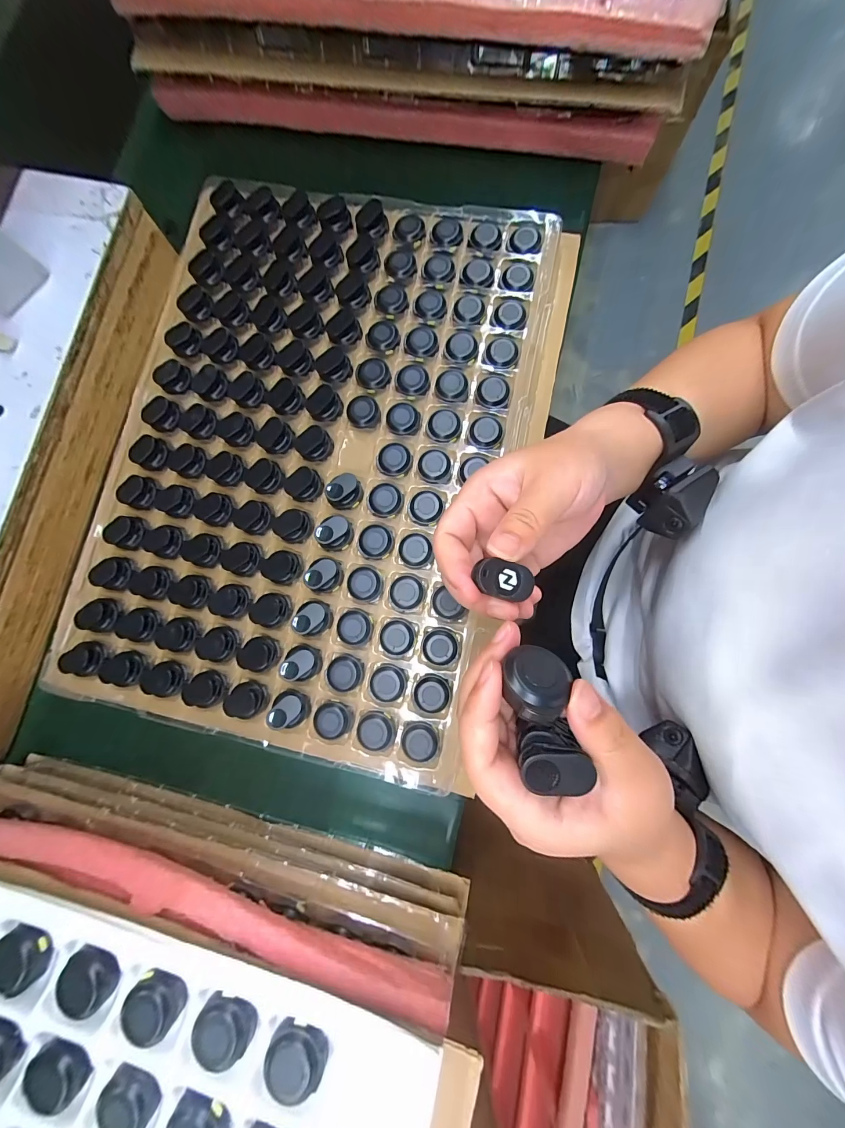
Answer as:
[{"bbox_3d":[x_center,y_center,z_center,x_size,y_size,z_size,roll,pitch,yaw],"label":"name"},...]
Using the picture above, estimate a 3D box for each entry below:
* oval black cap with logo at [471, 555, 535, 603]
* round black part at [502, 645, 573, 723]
[{"bbox_3d":[0.038,0.007,0.164,0.027,0.008,0.016,14,77,4],"label":"oval black cap with logo"},{"bbox_3d":[0.047,0.052,0.152,0.025,0.016,0.032,18,47,21],"label":"round black part"}]

